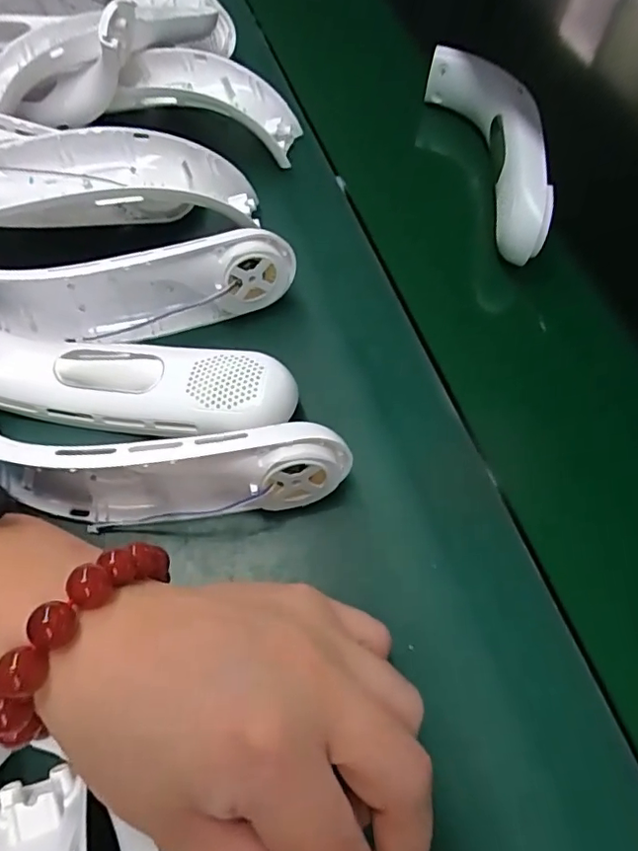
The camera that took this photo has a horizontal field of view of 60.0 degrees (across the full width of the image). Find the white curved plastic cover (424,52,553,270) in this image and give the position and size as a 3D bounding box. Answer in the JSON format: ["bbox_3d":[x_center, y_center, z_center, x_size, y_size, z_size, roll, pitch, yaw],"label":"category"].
[{"bbox_3d":[0.131,-0.202,0.397,0.049,0.040,0.196,-10,63,-6],"label":"white curved plastic cover"}]

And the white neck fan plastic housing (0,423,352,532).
[{"bbox_3d":[-0.084,0.020,0.266,0.202,0.054,0.047,8,63,3],"label":"white neck fan plastic housing"}]

